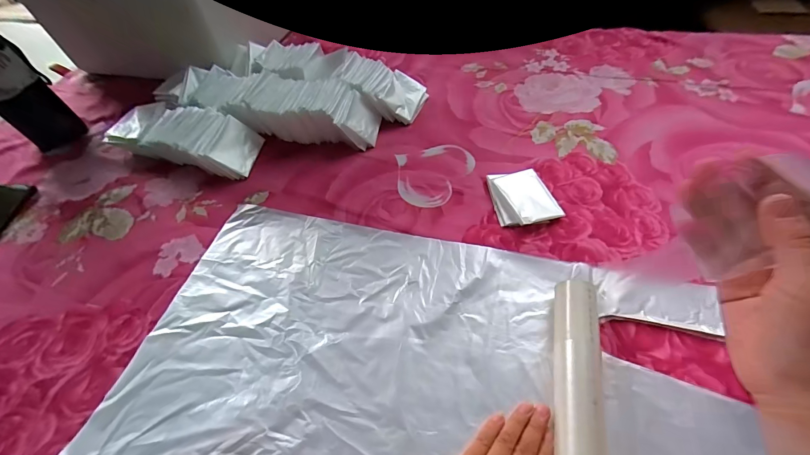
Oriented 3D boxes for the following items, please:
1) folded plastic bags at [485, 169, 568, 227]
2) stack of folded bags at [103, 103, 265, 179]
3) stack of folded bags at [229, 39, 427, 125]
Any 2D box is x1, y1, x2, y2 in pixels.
[{"bbox_3d":[0.153,-0.040,0.451,0.076,0.015,0.086,-11,54,-2],"label":"folded plastic bags"},{"bbox_3d":[-0.346,-0.140,0.543,0.231,0.051,0.100,11,56,13],"label":"stack of folded bags"},{"bbox_3d":[-0.143,-0.264,0.613,0.354,0.071,0.105,15,57,16],"label":"stack of folded bags"}]

